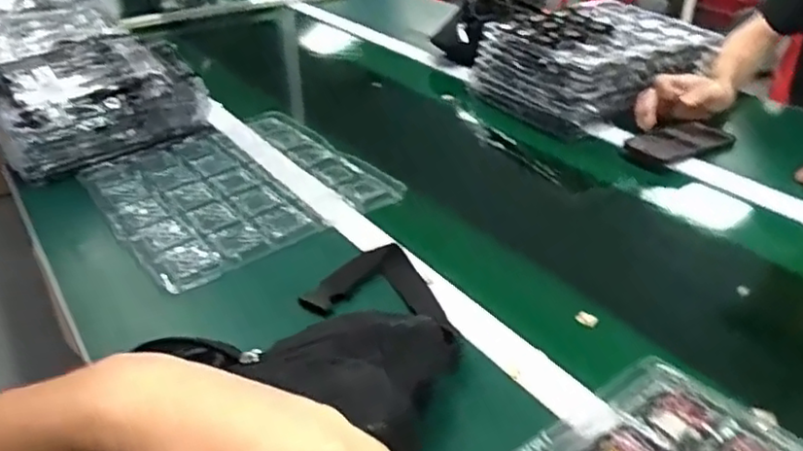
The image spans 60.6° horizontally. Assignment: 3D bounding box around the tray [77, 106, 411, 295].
[{"bbox_3d":[-0.217,-0.054,0.908,0.315,0.035,0.332,-22,37,-29],"label":"tray"}]

